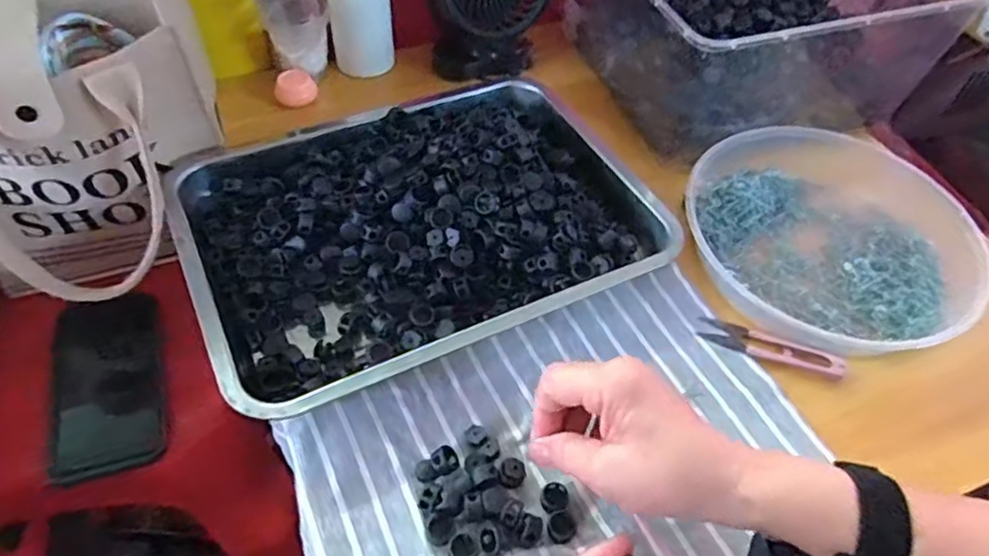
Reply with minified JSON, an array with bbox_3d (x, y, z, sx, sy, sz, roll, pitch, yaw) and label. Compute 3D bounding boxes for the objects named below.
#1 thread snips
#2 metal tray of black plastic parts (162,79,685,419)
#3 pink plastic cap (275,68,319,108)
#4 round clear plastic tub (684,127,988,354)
[{"bbox_3d":[0.202,0.051,0.482,0.101,0.010,0.026,20,53,11],"label":"thread snips"},{"bbox_3d":[-0.062,-0.056,0.516,0.341,0.052,0.263,-21,57,-19],"label":"metal tray of black plastic parts"},{"bbox_3d":[-0.192,-0.184,0.633,0.039,0.020,0.035,-18,56,-17],"label":"pink plastic cap"},{"bbox_3d":[0.269,-0.035,0.532,0.219,0.040,0.209,2,52,-3],"label":"round clear plastic tub"}]

